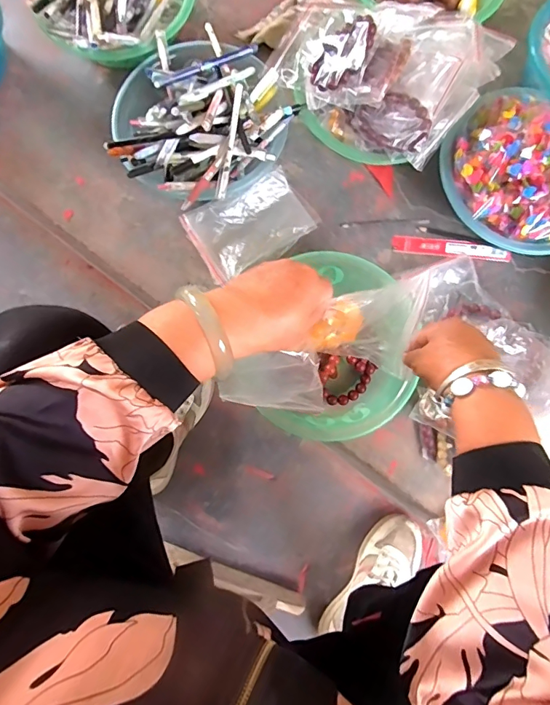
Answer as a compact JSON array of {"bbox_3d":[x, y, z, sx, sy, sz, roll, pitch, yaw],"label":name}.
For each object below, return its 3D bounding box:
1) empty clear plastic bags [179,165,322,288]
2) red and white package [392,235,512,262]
[{"bbox_3d":[-0.033,-0.185,0.616,0.171,0.030,0.113,-30,81,-7],"label":"empty clear plastic bags"},{"bbox_3d":[0.261,-0.153,0.630,0.170,0.006,0.024,6,79,0],"label":"red and white package"}]

